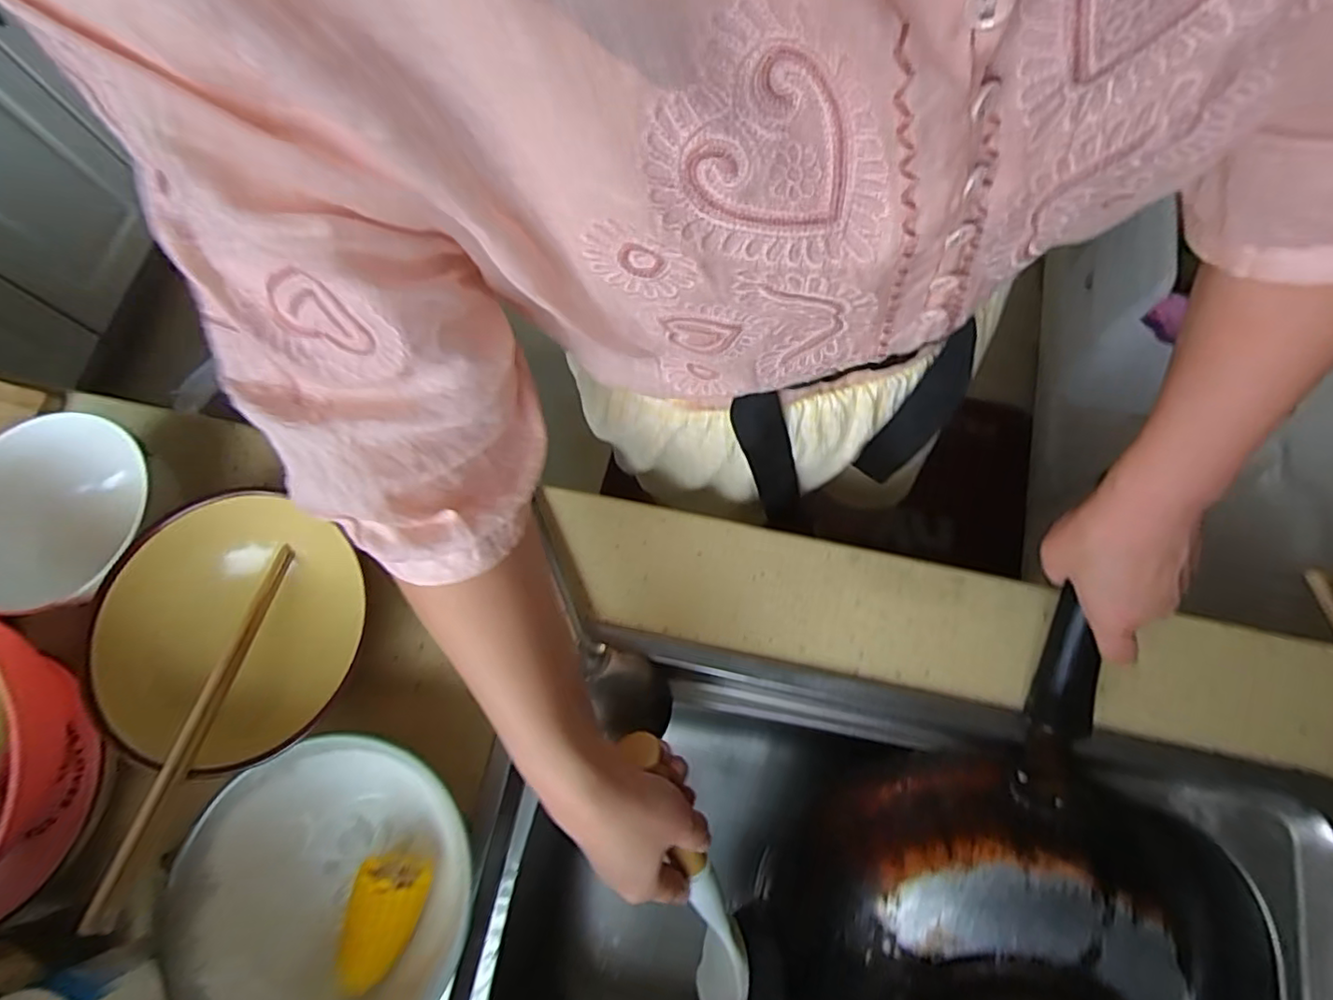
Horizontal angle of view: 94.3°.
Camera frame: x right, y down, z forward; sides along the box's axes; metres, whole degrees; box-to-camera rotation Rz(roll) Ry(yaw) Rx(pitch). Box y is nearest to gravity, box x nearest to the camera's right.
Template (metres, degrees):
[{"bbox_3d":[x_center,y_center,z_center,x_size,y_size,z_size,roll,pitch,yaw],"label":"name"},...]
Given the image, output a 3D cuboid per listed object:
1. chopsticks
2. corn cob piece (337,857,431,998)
[{"bbox_3d":[-0.281,0.128,0.380,0.011,0.022,0.227,4,54,3],"label":"chopsticks"},{"bbox_3d":[-0.175,0.259,0.378,0.039,0.038,0.069,14,74,7],"label":"corn cob piece"}]

